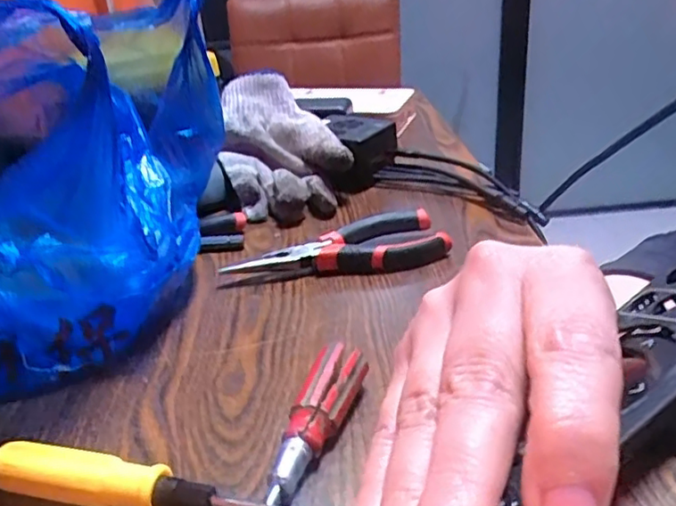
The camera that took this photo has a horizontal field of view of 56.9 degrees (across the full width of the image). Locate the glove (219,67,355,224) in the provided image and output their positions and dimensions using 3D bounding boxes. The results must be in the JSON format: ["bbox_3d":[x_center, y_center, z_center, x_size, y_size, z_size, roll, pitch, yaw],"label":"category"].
[{"bbox_3d":[-0.049,-0.096,0.549,0.097,0.087,0.121,-15,29,-21],"label":"glove"}]

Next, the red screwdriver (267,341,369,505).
[{"bbox_3d":[-0.021,0.088,0.265,0.021,0.025,0.135,9,29,23],"label":"red screwdriver"}]

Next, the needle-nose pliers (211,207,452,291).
[{"bbox_3d":[-0.001,0.000,0.440,0.156,0.023,0.046,-12,28,-15],"label":"needle-nose pliers"}]

